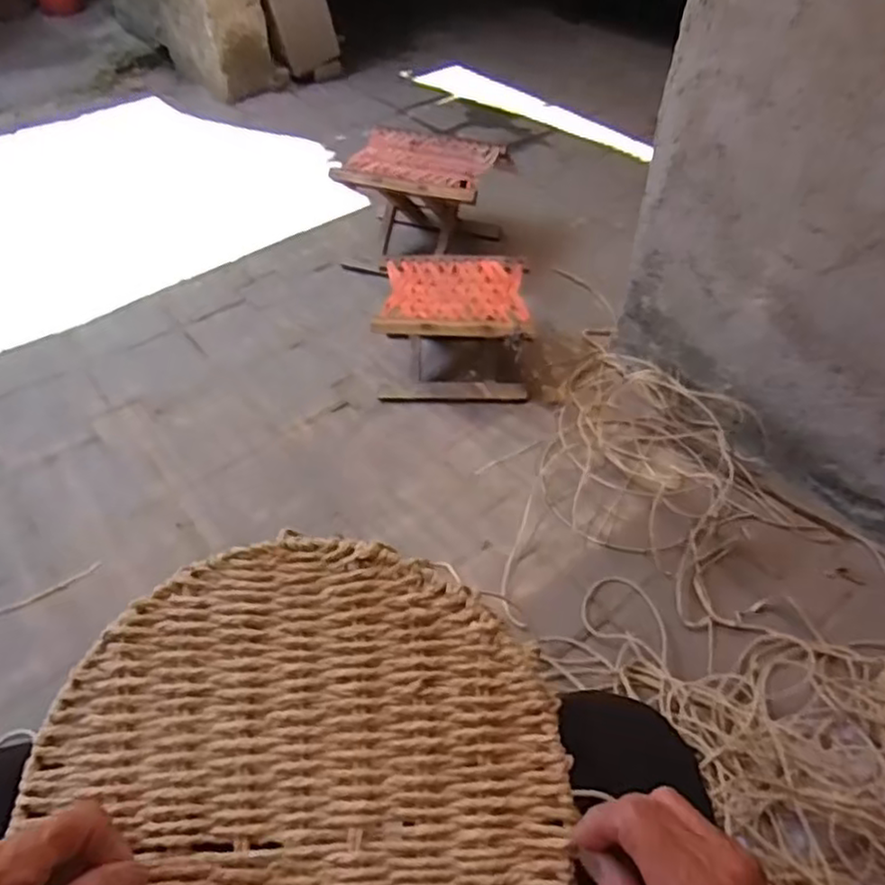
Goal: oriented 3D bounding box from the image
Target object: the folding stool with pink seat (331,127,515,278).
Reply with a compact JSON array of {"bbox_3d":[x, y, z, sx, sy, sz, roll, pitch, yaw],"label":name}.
[{"bbox_3d":[-0.042,-0.527,1.568,0.304,0.239,0.278,14,48,13],"label":"folding stool with pink seat"}]

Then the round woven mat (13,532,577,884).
[{"bbox_3d":[-0.068,0.189,0.362,0.257,0.005,0.277,0,69,1],"label":"round woven mat"}]

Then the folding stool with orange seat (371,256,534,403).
[{"bbox_3d":[0.029,-0.213,1.324,0.270,0.185,0.230,4,47,4],"label":"folding stool with orange seat"}]

